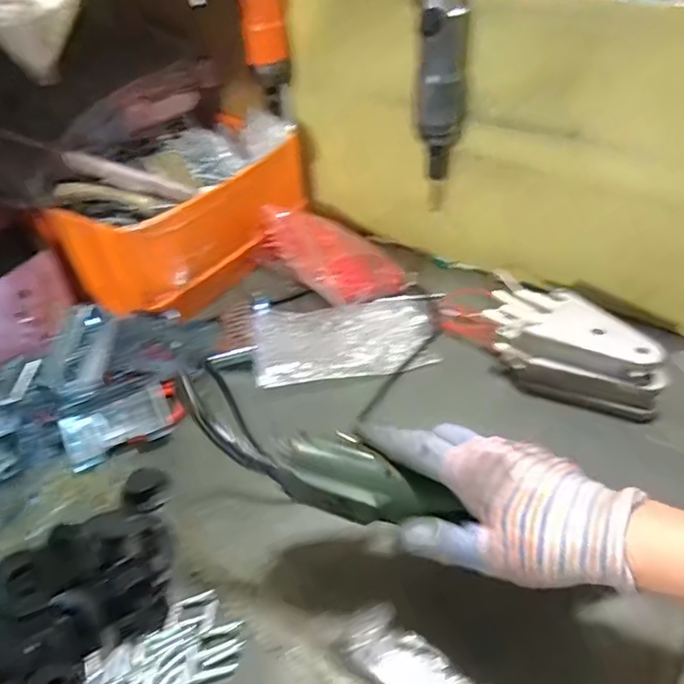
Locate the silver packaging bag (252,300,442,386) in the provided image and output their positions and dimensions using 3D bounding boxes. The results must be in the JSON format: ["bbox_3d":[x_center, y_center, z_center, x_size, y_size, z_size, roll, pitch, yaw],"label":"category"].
[{"bbox_3d":[0.005,-0.003,0.549,0.173,0.013,0.106,-6,44,-1],"label":"silver packaging bag"}]

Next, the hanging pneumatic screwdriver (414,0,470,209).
[{"bbox_3d":[0.087,-0.234,0.497,0.046,0.253,0.047,4,45,9],"label":"hanging pneumatic screwdriver"}]

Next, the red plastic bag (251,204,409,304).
[{"bbox_3d":[-0.015,-0.094,0.606,0.096,0.053,0.153,-33,51,-26],"label":"red plastic bag"}]

